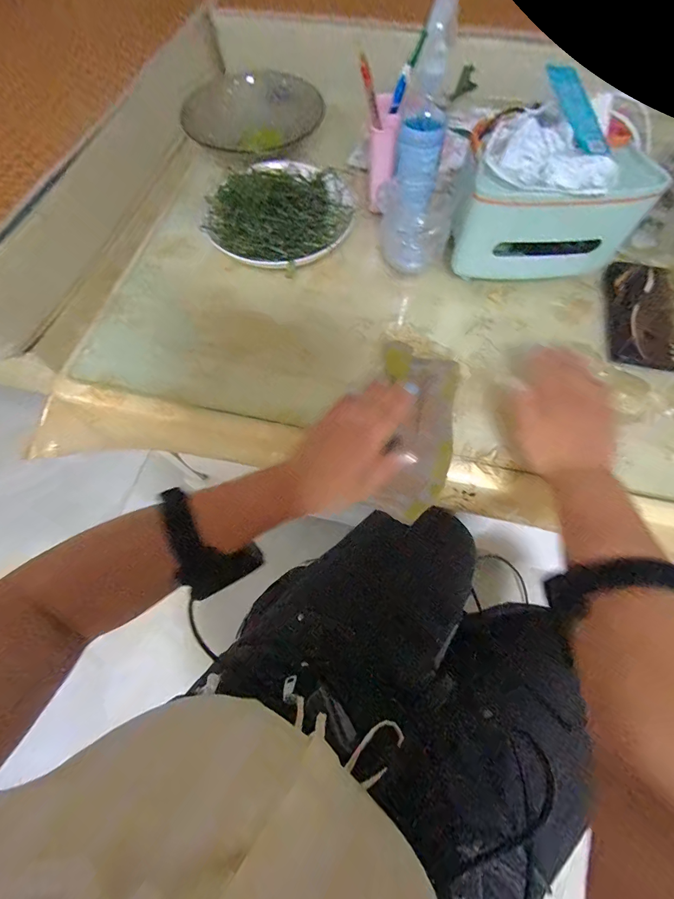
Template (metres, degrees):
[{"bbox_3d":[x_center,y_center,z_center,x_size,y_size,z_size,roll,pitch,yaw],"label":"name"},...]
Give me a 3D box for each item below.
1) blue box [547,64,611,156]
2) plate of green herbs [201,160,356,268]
[{"bbox_3d":[0.250,-0.349,0.367,0.036,0.012,0.110,-19,85,-4],"label":"blue box"},{"bbox_3d":[-0.071,-0.314,0.485,0.199,0.047,0.181,0,67,1],"label":"plate of green herbs"}]

